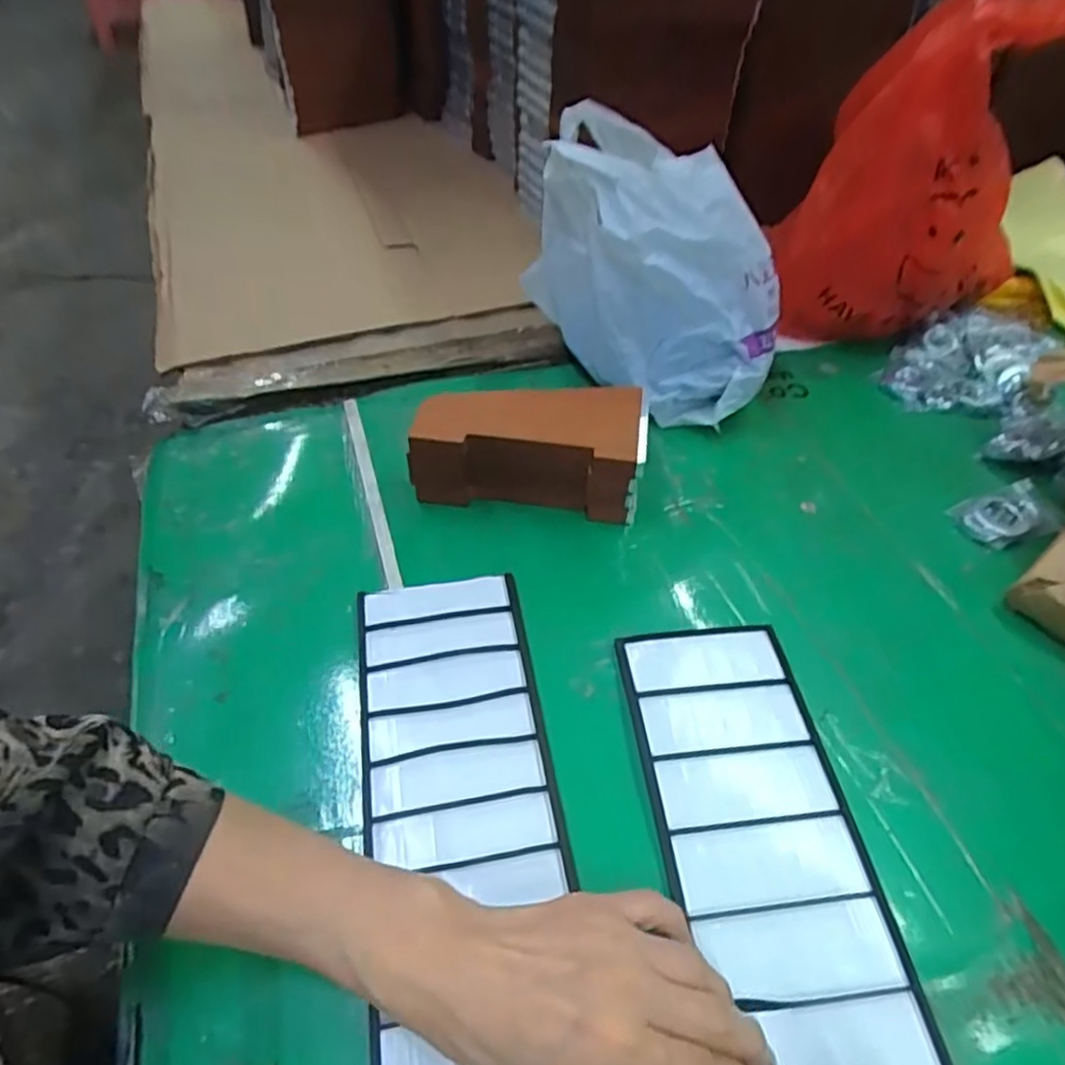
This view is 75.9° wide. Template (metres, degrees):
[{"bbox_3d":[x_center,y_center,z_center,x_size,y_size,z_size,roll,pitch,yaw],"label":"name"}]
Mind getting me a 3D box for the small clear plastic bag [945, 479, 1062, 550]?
[{"bbox_3d":[0.337,-0.012,0.479,0.081,0.009,0.046,-19,51,-16],"label":"small clear plastic bag"}]

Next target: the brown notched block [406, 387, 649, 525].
[{"bbox_3d":[-0.001,-0.060,0.478,0.153,0.068,0.071,6,49,5],"label":"brown notched block"}]

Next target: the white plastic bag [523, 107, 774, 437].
[{"bbox_3d":[0.091,-0.189,0.523,0.197,0.174,0.103,37,58,28],"label":"white plastic bag"}]

